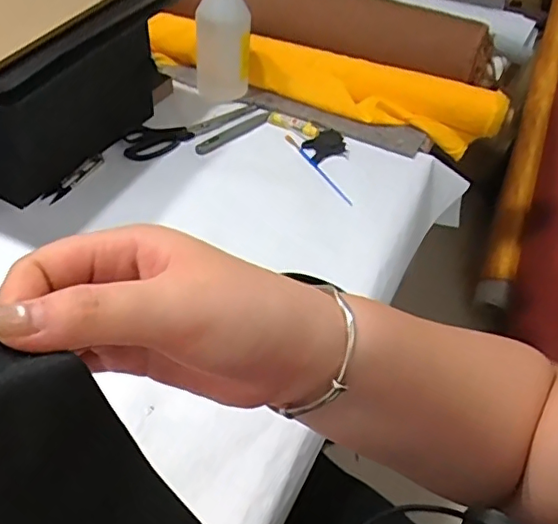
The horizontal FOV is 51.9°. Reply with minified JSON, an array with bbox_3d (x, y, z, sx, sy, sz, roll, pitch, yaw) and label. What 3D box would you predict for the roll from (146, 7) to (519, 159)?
[{"bbox_3d":[0.057,-0.286,0.879,0.568,0.071,0.073,21,47,12],"label":"roll"}]

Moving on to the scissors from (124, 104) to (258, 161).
[{"bbox_3d":[-0.124,-0.195,0.816,0.214,0.013,0.061,-31,57,-32],"label":"scissors"}]

